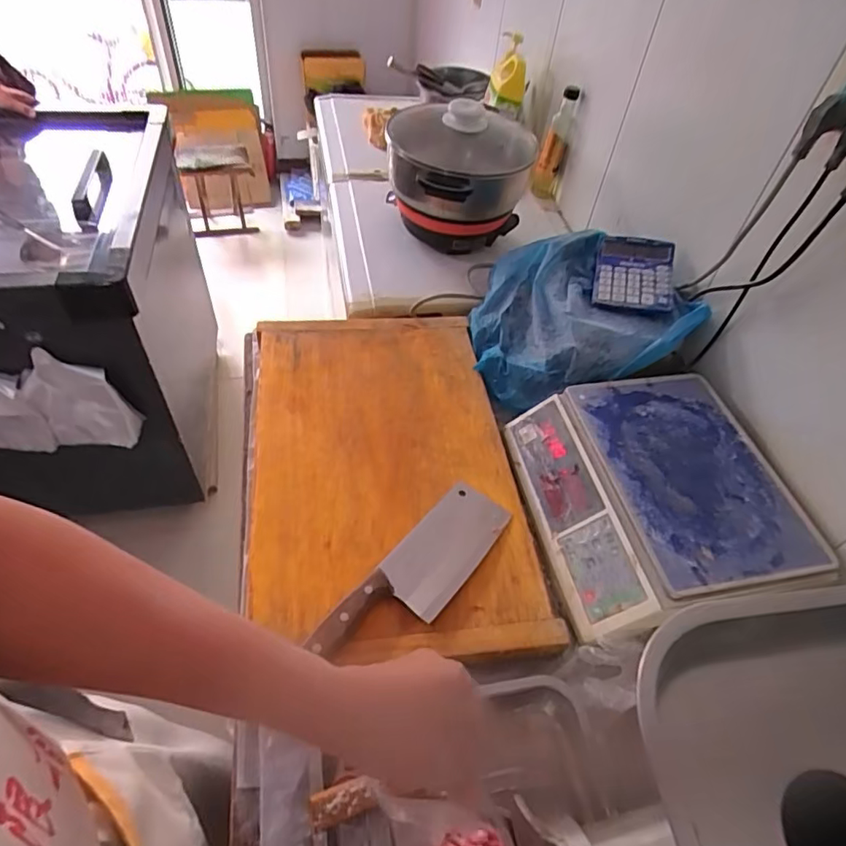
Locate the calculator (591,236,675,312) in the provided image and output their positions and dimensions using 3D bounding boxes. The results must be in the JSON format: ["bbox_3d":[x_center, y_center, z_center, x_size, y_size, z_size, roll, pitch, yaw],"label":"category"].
[{"bbox_3d":[0.338,-0.235,0.873,0.118,0.023,0.144,11,62,12],"label":"calculator"}]

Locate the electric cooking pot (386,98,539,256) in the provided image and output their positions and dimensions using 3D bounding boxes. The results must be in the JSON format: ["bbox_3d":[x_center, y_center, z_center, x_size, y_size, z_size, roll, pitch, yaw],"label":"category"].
[{"bbox_3d":[0.072,-0.473,1.075,0.273,0.255,0.276,5,49,-2],"label":"electric cooking pot"}]

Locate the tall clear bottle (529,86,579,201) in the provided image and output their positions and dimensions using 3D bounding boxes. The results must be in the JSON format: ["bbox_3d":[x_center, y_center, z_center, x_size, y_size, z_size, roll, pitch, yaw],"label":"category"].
[{"bbox_3d":[0.302,-0.634,1.245,0.066,0.234,0.052,15,50,7],"label":"tall clear bottle"}]

